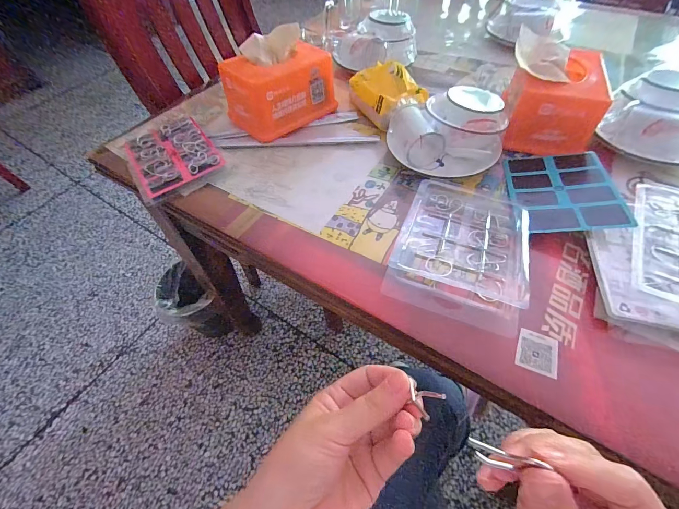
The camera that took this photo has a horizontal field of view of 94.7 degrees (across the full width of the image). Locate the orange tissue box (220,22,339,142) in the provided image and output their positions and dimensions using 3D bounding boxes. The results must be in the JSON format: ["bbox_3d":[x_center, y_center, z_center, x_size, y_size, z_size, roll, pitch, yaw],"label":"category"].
[{"bbox_3d":[-0.094,-0.264,0.492,0.156,0.111,0.098,-37,62,-21],"label":"orange tissue box"}]

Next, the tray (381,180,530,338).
[{"bbox_3d":[0.140,-0.015,0.354,0.140,0.025,0.194,14,57,12],"label":"tray"}]

